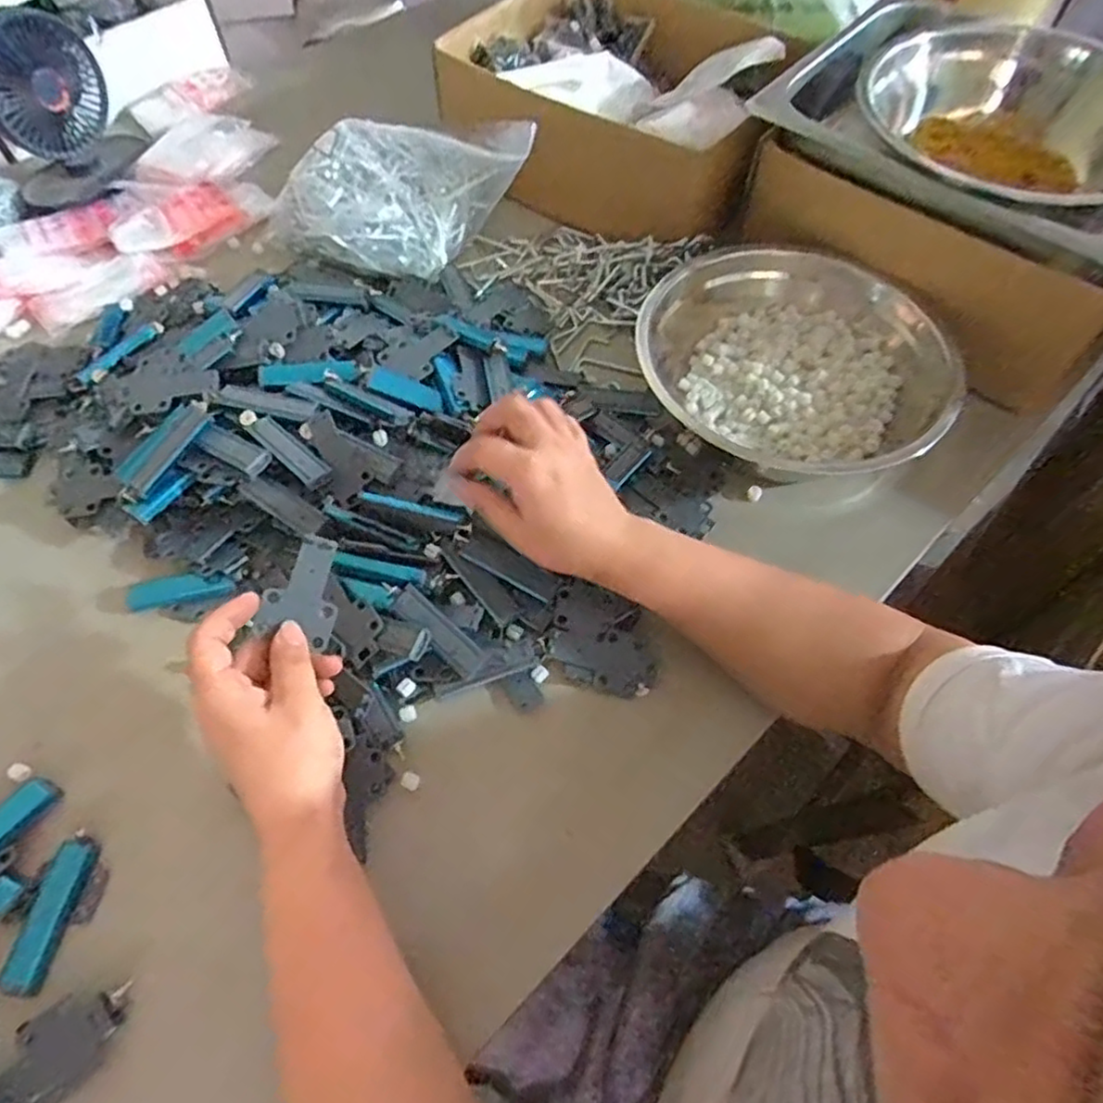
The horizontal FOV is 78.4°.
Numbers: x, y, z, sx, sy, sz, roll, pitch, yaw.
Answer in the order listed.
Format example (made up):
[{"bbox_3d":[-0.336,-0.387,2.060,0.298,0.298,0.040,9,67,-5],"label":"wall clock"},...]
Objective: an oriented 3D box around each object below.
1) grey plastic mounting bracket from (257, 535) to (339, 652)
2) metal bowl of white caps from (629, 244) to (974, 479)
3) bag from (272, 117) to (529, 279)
[{"bbox_3d":[-0.151,0.023,0.406,0.040,0.009,0.063,2,94,-25],"label":"grey plastic mounting bracket"},{"bbox_3d":[0.194,-0.149,0.563,0.244,0.075,0.226,0,60,-1],"label":"metal bowl of white caps"},{"bbox_3d":[-0.151,-0.353,0.657,0.223,0.088,0.142,-23,63,-14],"label":"bag"}]

